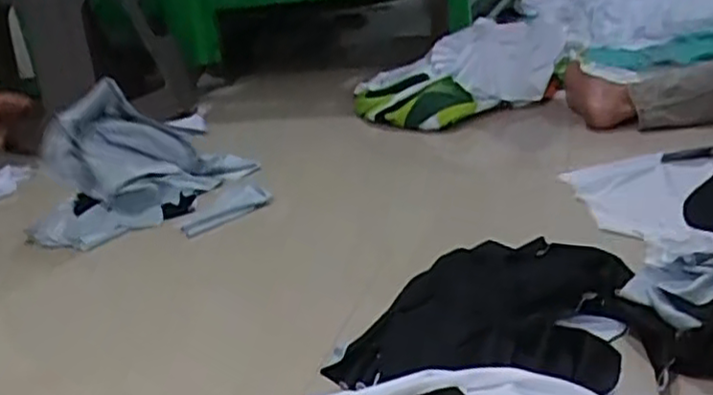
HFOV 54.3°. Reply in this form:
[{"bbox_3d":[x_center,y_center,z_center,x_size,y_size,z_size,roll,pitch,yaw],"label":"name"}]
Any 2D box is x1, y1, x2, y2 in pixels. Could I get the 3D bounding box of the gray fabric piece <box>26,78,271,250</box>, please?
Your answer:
[{"bbox_3d":[-0.418,-0.095,1.381,0.406,0.258,0.324,-12,22,-9],"label":"gray fabric piece"}]

